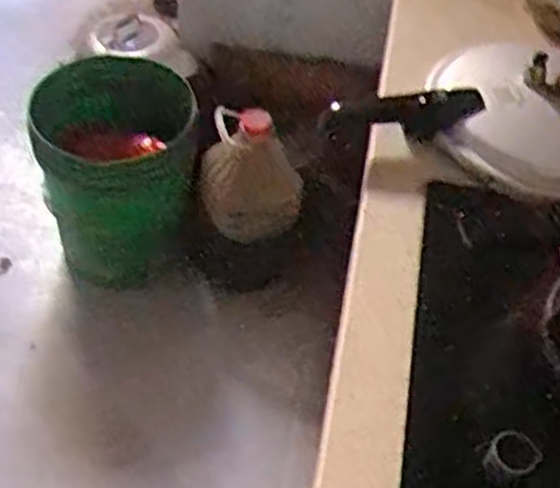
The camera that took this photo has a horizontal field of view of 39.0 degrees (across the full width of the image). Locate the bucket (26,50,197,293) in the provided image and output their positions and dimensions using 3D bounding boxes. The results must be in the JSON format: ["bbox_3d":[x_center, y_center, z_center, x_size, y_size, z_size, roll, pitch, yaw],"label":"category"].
[{"bbox_3d":[-0.328,-0.164,1.629,0.311,0.347,0.307,-9,47,-11],"label":"bucket"}]

